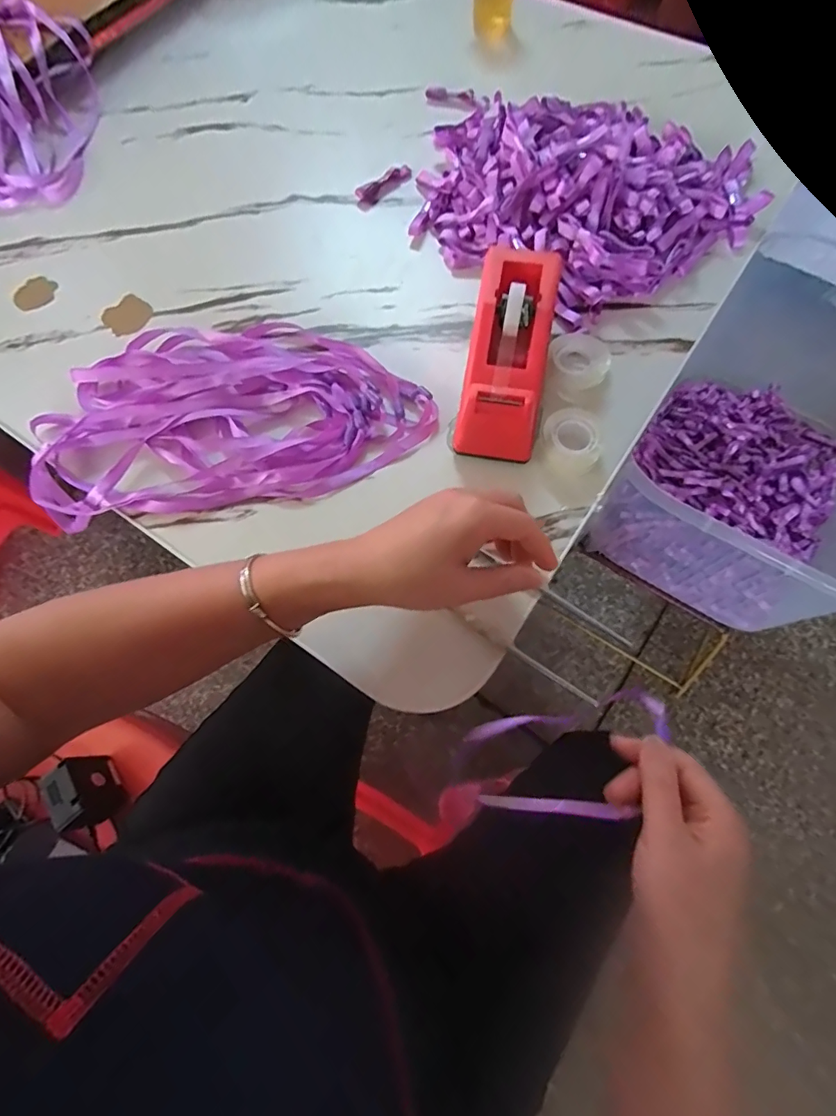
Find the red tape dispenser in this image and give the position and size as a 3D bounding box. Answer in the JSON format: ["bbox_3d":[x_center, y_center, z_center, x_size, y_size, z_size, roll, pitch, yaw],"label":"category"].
[{"bbox_3d":[0.068,-0.153,0.377,0.060,0.072,0.156,10,71,6],"label":"red tape dispenser"}]

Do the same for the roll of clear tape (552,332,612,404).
[{"bbox_3d":[0.129,-0.160,0.402,0.041,0.029,0.044,-1,70,2],"label":"roll of clear tape"}]

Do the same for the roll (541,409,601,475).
[{"bbox_3d":[0.116,-0.088,0.373,0.043,0.025,0.044,-1,70,2],"label":"roll"}]

